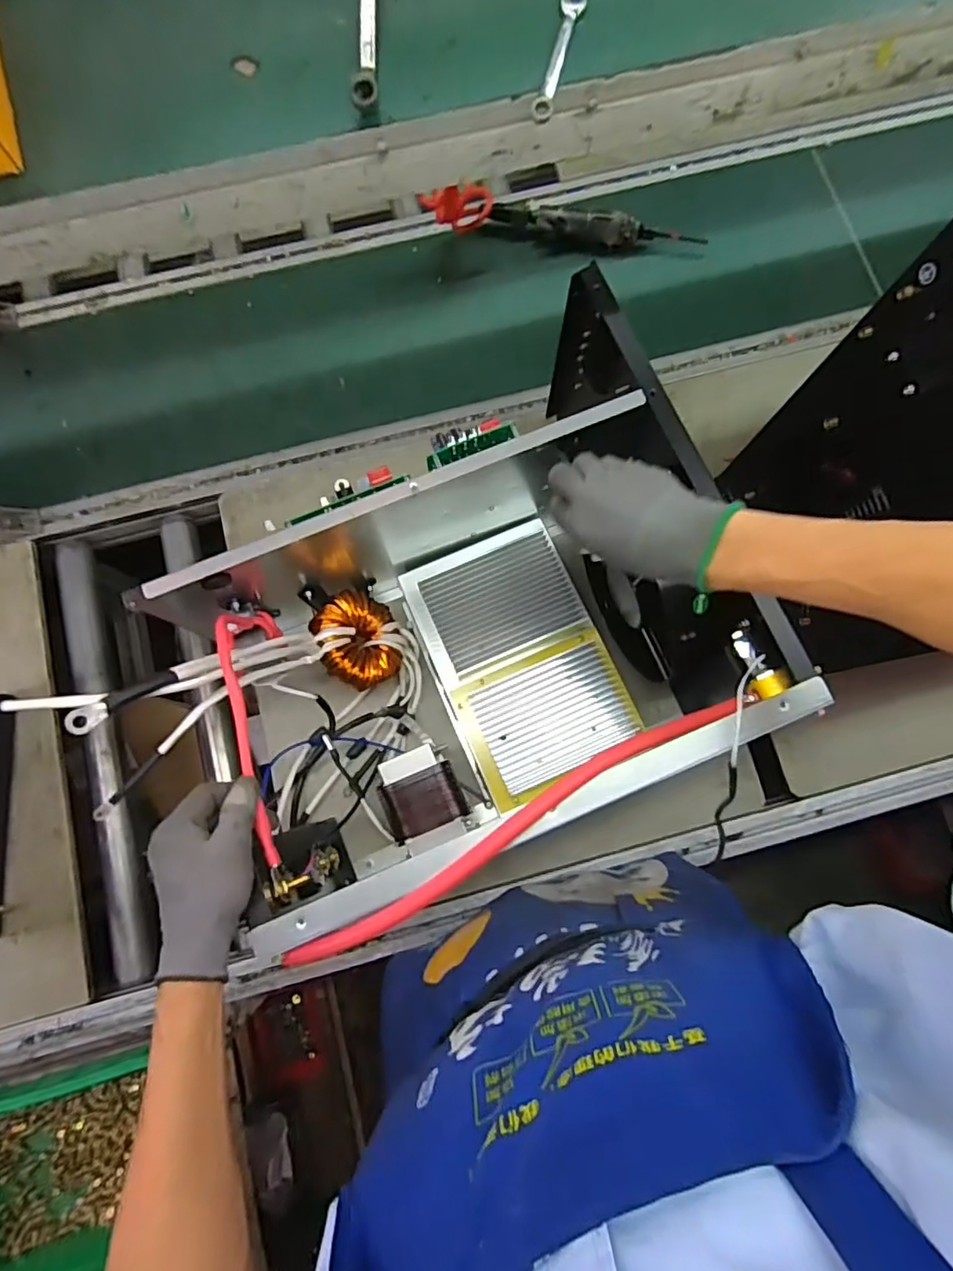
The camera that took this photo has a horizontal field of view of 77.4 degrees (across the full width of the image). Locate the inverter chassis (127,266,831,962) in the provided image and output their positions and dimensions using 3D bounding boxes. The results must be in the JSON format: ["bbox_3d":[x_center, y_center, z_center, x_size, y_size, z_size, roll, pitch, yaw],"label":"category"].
[{"bbox_3d":[-0.037,0.009,0.649,0.522,0.296,0.410,-25,80,-4],"label":"inverter chassis"}]

